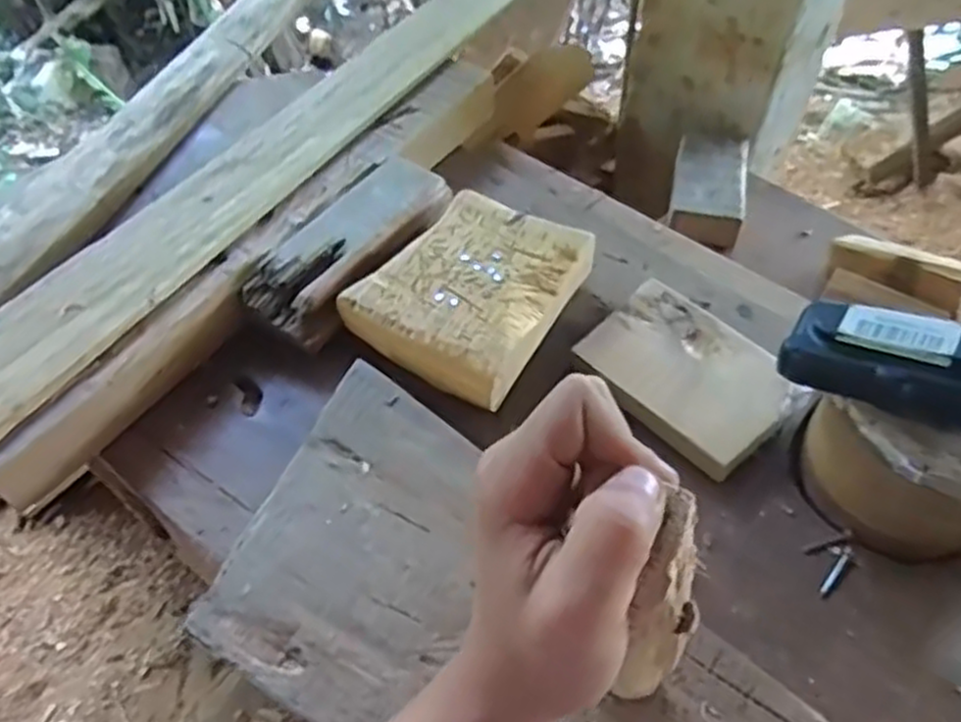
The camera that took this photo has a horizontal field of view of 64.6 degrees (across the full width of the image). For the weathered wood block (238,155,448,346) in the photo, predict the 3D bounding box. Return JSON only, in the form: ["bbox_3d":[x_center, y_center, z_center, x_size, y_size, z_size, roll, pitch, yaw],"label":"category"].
[{"bbox_3d":[-0.084,-0.078,0.508,0.062,0.025,0.155,30,59,21],"label":"weathered wood block"}]

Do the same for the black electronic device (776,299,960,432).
[{"bbox_3d":[0.203,0.000,0.364,0.105,0.029,0.043,17,54,31],"label":"black electronic device"}]

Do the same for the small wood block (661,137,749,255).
[{"bbox_3d":[0.208,-0.158,0.694,0.065,0.030,0.121,14,55,11],"label":"small wood block"}]

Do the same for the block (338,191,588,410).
[{"bbox_3d":[-0.004,-0.044,0.479,0.115,0.027,0.133,28,59,20],"label":"block"}]

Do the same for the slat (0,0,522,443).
[{"bbox_3d":[-0.185,-0.106,0.512,0.081,0.019,0.795,27,58,19],"label":"slat"}]

